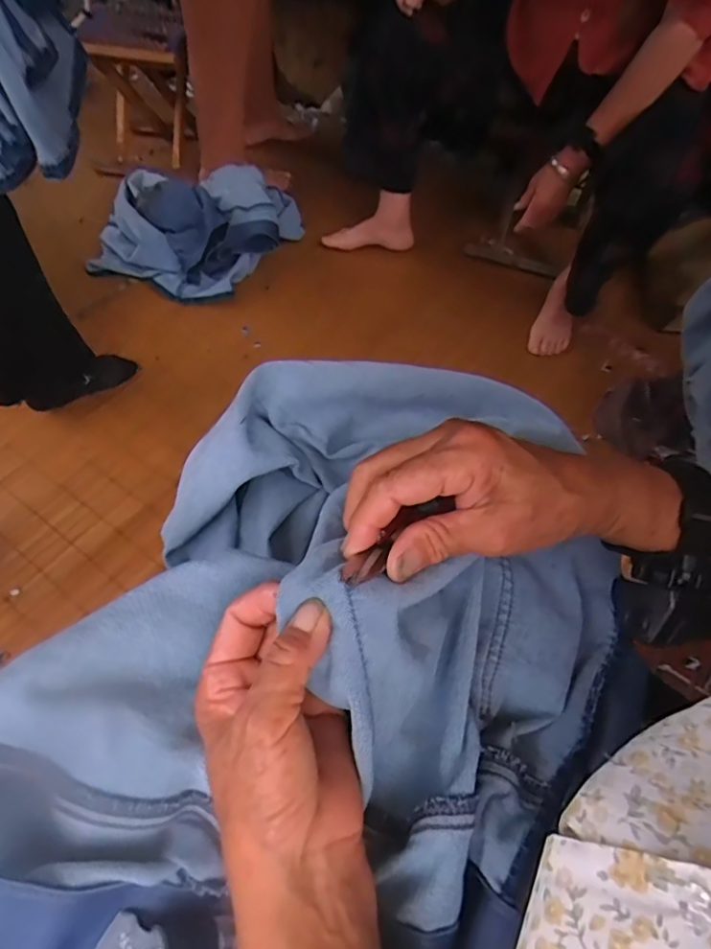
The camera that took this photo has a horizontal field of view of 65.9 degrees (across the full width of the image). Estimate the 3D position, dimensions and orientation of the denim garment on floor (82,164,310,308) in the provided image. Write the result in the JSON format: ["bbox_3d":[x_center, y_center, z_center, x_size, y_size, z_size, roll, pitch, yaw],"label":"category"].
[{"bbox_3d":[-0.348,-0.554,1.192,0.406,0.144,0.298,18,56,10],"label":"denim garment on floor"}]

